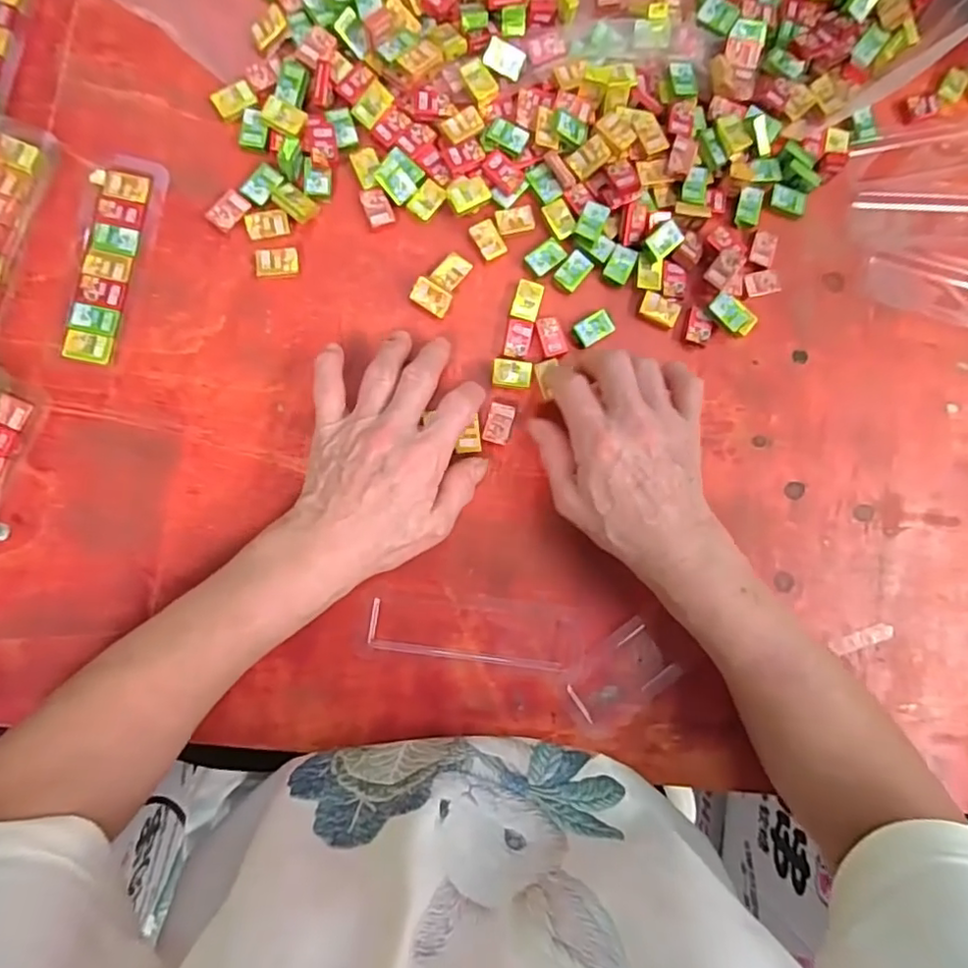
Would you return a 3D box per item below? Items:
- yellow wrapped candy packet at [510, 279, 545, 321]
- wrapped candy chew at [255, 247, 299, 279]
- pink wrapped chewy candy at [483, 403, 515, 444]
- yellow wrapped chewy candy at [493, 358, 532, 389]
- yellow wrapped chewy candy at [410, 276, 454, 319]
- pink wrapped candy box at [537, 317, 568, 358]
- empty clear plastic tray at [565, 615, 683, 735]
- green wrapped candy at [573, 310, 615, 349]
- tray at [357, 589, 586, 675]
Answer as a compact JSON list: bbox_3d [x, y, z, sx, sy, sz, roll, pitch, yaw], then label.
[{"bbox_3d":[0.028,-0.120,0.397,0.018,0.005,0.028,15,84,-5],"label":"yellow wrapped candy packet"},{"bbox_3d":[-0.130,-0.139,0.381,0.026,0.008,0.018,-4,86,-7],"label":"wrapped candy chew"},{"bbox_3d":[0.010,-0.039,0.391,0.016,0.007,0.027,19,83,-5],"label":"pink wrapped chewy candy"},{"bbox_3d":[0.018,-0.072,0.394,0.025,0.006,0.017,6,85,-6],"label":"yellow wrapped chewy candy"},{"bbox_3d":[-0.034,-0.119,0.390,0.025,0.011,0.017,29,83,-4],"label":"yellow wrapped chewy candy"},{"bbox_3d":[0.045,-0.096,0.395,0.017,0.004,0.026,-16,88,-8],"label":"pink wrapped candy box"},{"bbox_3d":[0.084,0.123,0.383,0.067,0.006,0.047,-37,91,-8],"label":"empty clear plastic tray"},{"bbox_3d":[0.073,-0.103,0.402,0.026,0.004,0.018,-33,90,-8],"label":"green wrapped candy"},{"bbox_3d":[-0.005,0.091,0.378,0.137,0.007,0.042,8,85,-6],"label":"tray"}]

